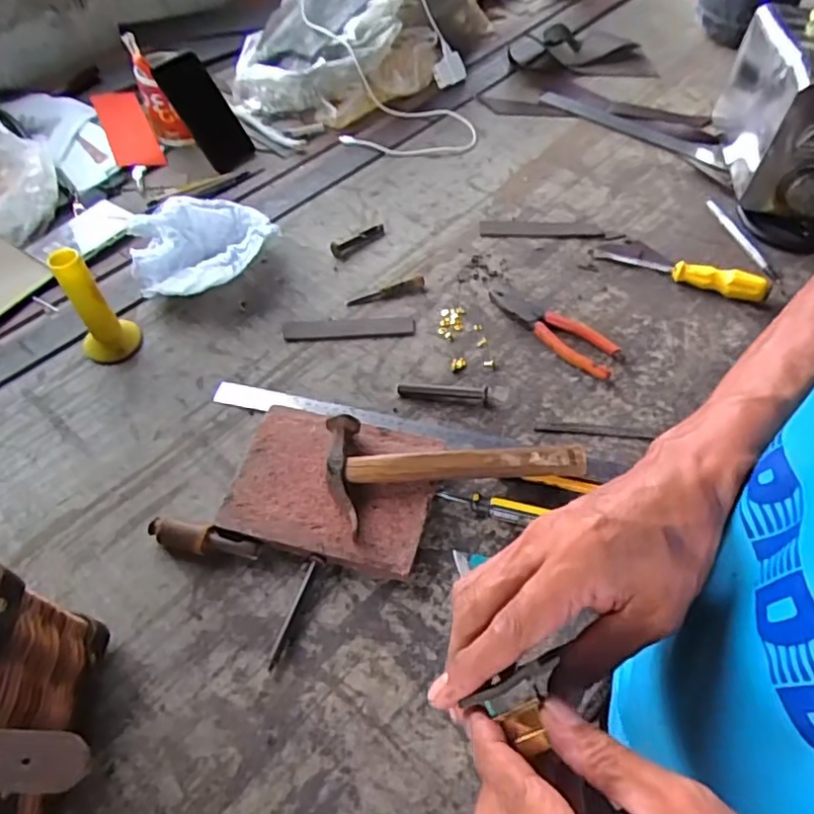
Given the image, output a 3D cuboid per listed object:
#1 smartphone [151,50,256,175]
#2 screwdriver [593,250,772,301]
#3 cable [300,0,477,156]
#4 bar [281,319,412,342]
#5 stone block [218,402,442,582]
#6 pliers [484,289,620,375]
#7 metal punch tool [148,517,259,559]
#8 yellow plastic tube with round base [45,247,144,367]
[{"bbox_3d":[-0.283,-0.418,0.880,0.071,0.157,0.016,-41,19,-26],"label":"smartphone"},{"bbox_3d":[0.320,-0.162,0.729,0.193,0.028,0.028,23,56,18],"label":"screwdriver"},{"bbox_3d":[-0.015,-0.538,0.936,0.229,0.139,0.364,-16,53,-11],"label":"cable"},{"bbox_3d":[-0.066,-0.088,0.704,0.147,0.004,0.026,-3,52,-1],"label":"bar"},{"bbox_3d":[-0.068,0.074,0.576,0.179,0.026,0.137,11,53,10],"label":"stone block"},{"bbox_3d":[0.166,-0.093,0.692,0.058,0.019,0.166,-33,58,-22],"label":"pliers"},{"bbox_3d":[-0.178,0.117,0.545,0.098,0.021,0.025,11,53,10],"label":"metal punch tool"},{"bbox_3d":[-0.331,-0.106,0.654,0.061,0.125,0.051,-35,60,-22],"label":"yellow plastic tube with round base"}]

